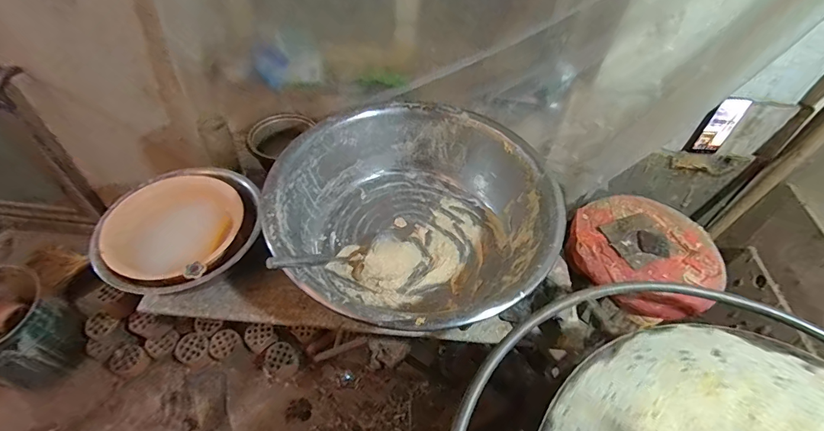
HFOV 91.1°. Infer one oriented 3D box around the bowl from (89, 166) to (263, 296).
[{"bbox_3d":[-0.488,0.024,0.870,0.310,0.091,0.313,-18,55,-21],"label":"bowl"}]

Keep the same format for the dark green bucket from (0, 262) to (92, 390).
[{"bbox_3d":[-1.220,0.355,1.238,0.332,0.244,0.285,21,51,10],"label":"dark green bucket"}]

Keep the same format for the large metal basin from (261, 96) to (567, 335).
[{"bbox_3d":[0.004,0.003,0.900,0.573,0.187,0.559,1,49,-2],"label":"large metal basin"}]

